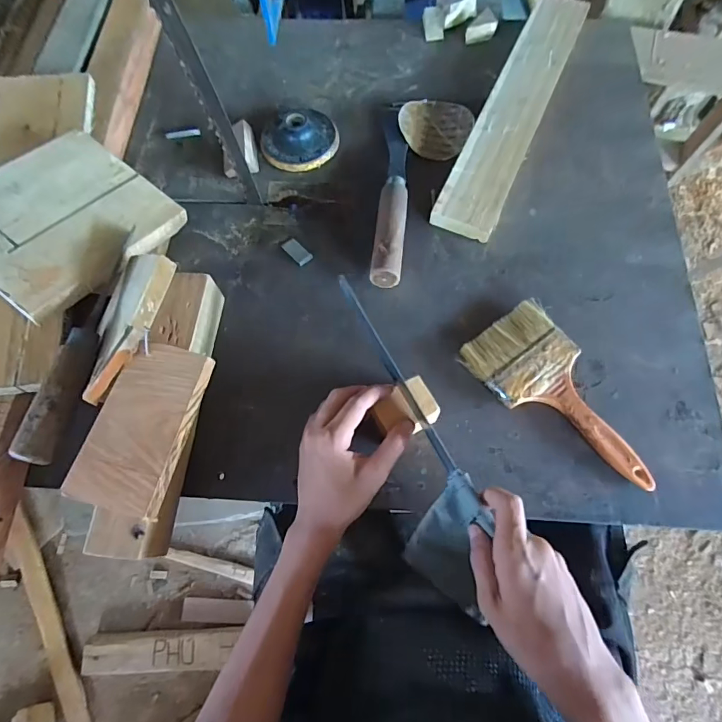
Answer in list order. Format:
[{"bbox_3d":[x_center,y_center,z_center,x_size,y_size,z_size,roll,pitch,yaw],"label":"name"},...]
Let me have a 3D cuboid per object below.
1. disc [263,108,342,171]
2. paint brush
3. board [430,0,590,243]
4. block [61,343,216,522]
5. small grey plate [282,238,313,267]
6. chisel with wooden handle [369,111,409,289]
[{"bbox_3d":[-0.074,-0.268,0.511,0.089,0.028,0.085,-1,69,2],"label":"disc"},{"bbox_3d":[0.183,0.034,0.394,0.091,0.013,0.185,-36,71,-11],"label":"paint brush"},{"bbox_3d":[0.187,-0.306,0.519,0.065,0.029,0.393,23,71,11],"label":"board"},{"bbox_3d":[-0.173,0.050,0.347,0.070,0.017,0.130,14,70,6],"label":"block"},{"bbox_3d":[-0.069,-0.119,0.470,0.017,0.004,0.037,-39,72,-12],"label":"small grey plate"},{"bbox_3d":[0.035,-0.193,0.479,0.031,0.032,0.249,3,69,4],"label":"chisel with wooden handle"}]

